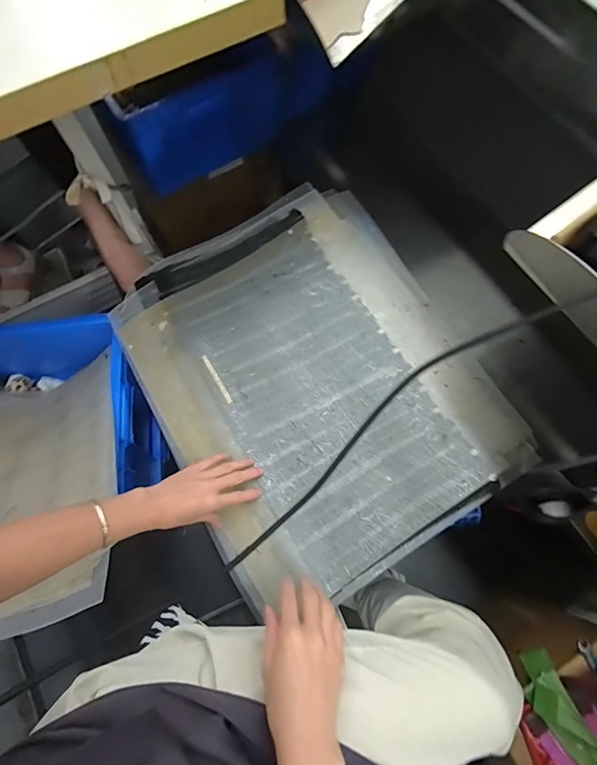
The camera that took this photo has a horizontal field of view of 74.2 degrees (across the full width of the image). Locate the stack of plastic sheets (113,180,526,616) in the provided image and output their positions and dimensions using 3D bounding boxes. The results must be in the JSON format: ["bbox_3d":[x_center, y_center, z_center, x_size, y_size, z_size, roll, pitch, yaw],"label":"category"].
[{"bbox_3d":[0.011,-0.027,0.647,0.480,0.040,0.629,-29,73,-8],"label":"stack of plastic sheets"}]

